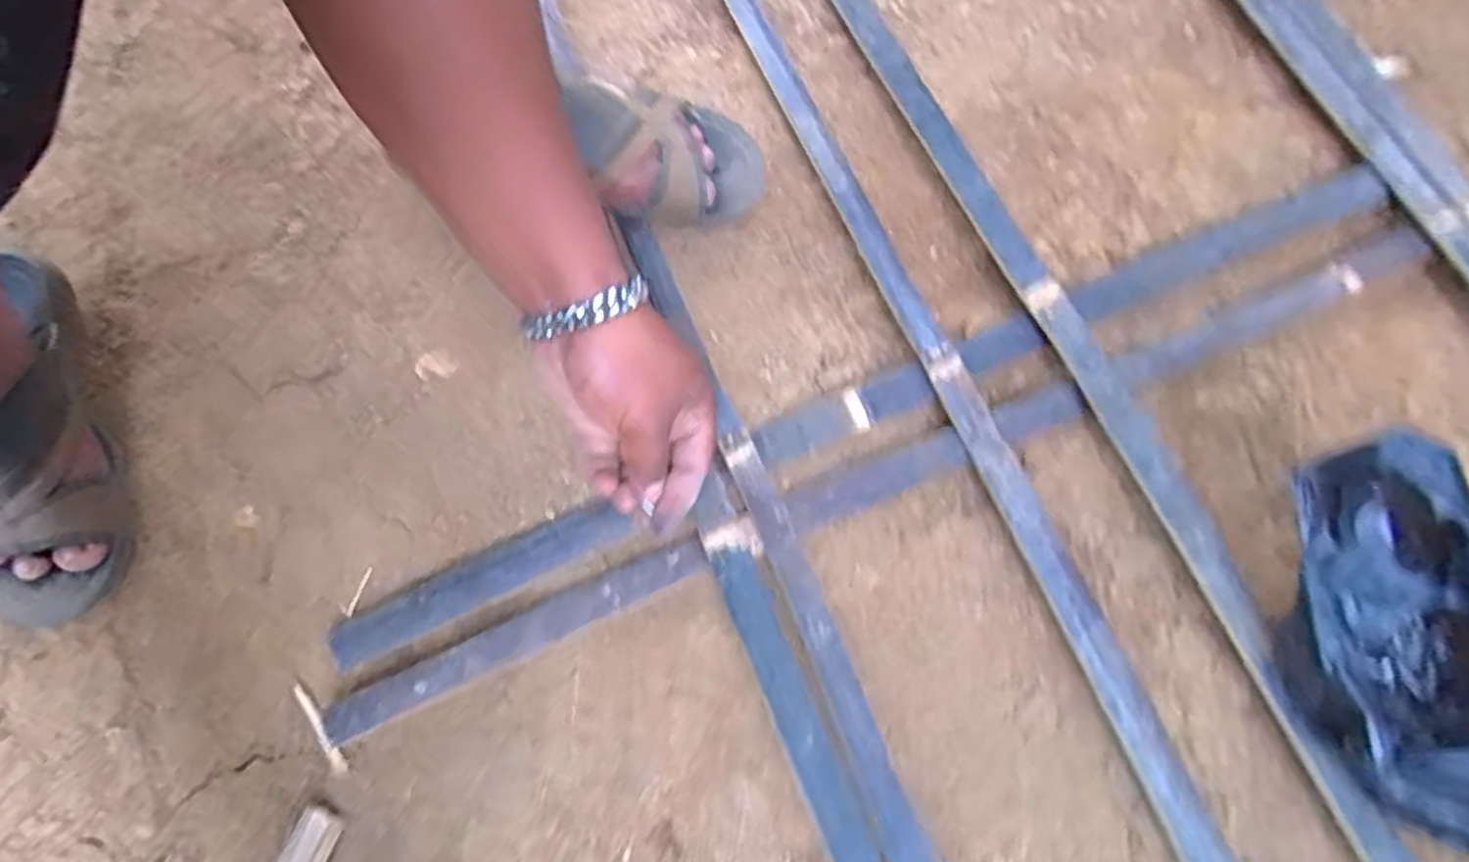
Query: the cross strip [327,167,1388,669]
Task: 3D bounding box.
[{"bbox_3d":[0.112,-0.026,0.555,0.817,0.022,0.040,-24,72,-8],"label":"cross strip"}]

